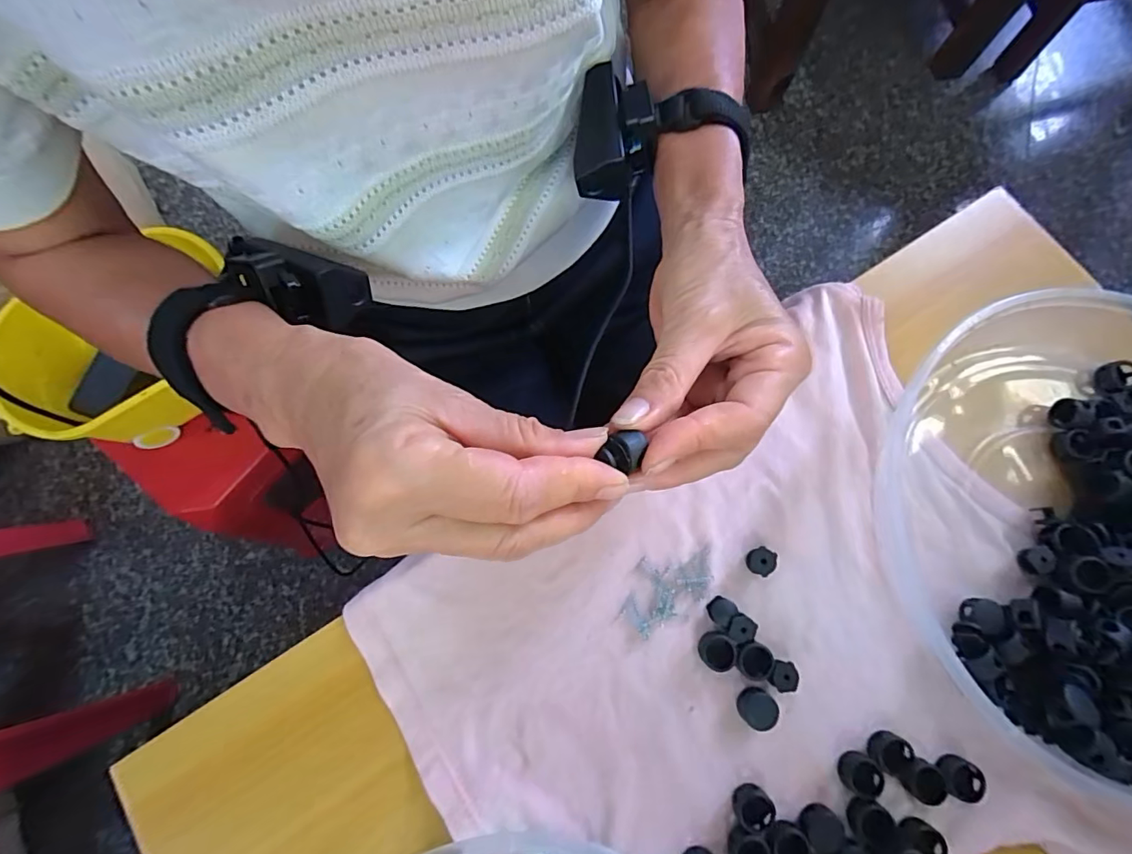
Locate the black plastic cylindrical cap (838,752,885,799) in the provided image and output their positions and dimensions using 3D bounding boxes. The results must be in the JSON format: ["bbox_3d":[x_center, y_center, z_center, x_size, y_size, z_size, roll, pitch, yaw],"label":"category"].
[{"bbox_3d":[0.138,0.164,0.236,0.020,0.008,0.016,43,81,11],"label":"black plastic cylindrical cap"}]

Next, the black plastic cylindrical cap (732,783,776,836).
[{"bbox_3d":[0.087,0.177,0.234,0.017,0.008,0.017,0,76,1],"label":"black plastic cylindrical cap"}]

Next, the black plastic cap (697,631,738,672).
[{"bbox_3d":[0.074,0.111,0.248,0.016,0.009,0.017,0,76,1],"label":"black plastic cap"}]

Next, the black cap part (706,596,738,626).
[{"bbox_3d":[0.078,0.092,0.254,0.011,0.006,0.013,44,81,11],"label":"black cap part"}]

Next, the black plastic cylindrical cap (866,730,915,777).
[{"bbox_3d":[0.154,0.155,0.238,0.018,0.010,0.017,0,76,1],"label":"black plastic cylindrical cap"}]

